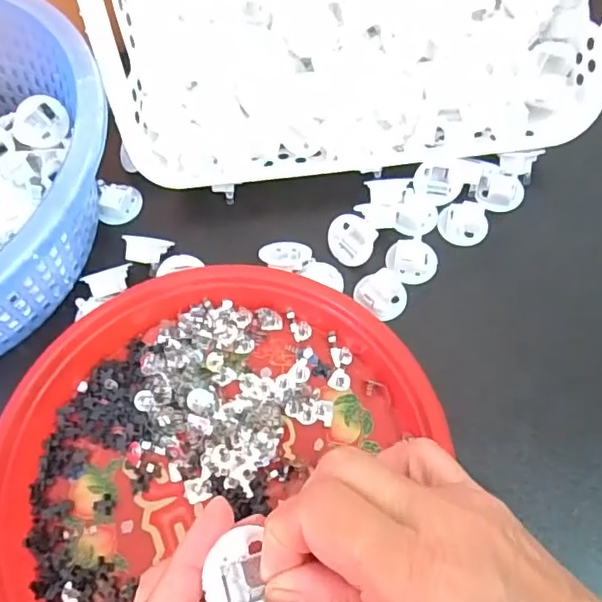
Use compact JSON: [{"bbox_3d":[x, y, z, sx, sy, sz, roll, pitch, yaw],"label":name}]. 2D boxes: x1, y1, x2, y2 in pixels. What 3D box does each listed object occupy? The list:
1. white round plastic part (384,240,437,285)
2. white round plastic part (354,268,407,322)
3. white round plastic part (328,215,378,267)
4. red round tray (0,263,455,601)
[{"bbox_3d":[0.073,-0.025,0.371,0.031,0.012,0.027,-6,64,-1],"label":"white round plastic part"},{"bbox_3d":[0.052,-0.004,0.361,0.031,0.016,0.030,-1,64,1],"label":"white round plastic part"},{"bbox_3d":[0.034,-0.040,0.377,0.032,0.013,0.030,34,109,15],"label":"white round plastic part"},{"bbox_3d":[-0.052,0.085,0.304,0.220,0.049,0.234,0,70,-1],"label":"red round tray"}]

